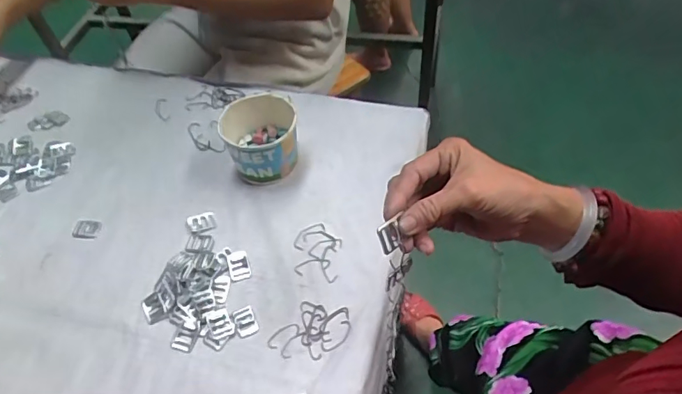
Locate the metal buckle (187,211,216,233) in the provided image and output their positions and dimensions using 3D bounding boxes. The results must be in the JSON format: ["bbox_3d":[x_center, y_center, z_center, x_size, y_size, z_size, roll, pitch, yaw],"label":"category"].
[{"bbox_3d":[-0.163,0.029,0.580,0.031,0.006,0.025,-17,60,-22],"label":"metal buckle"}]

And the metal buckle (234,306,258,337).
[{"bbox_3d":[-0.098,0.126,0.505,0.020,0.004,0.030,-21,56,-10],"label":"metal buckle"}]

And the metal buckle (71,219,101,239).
[{"bbox_3d":[-0.302,0.039,0.589,0.031,0.005,0.024,0,55,5],"label":"metal buckle"}]

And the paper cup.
[{"bbox_3d":[-0.095,-0.067,0.602,0.083,0.078,0.082,-2,54,3],"label":"paper cup"}]

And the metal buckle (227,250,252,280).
[{"bbox_3d":[-0.111,0.076,0.544,0.022,0.006,0.031,-11,71,-23],"label":"metal buckle"}]

